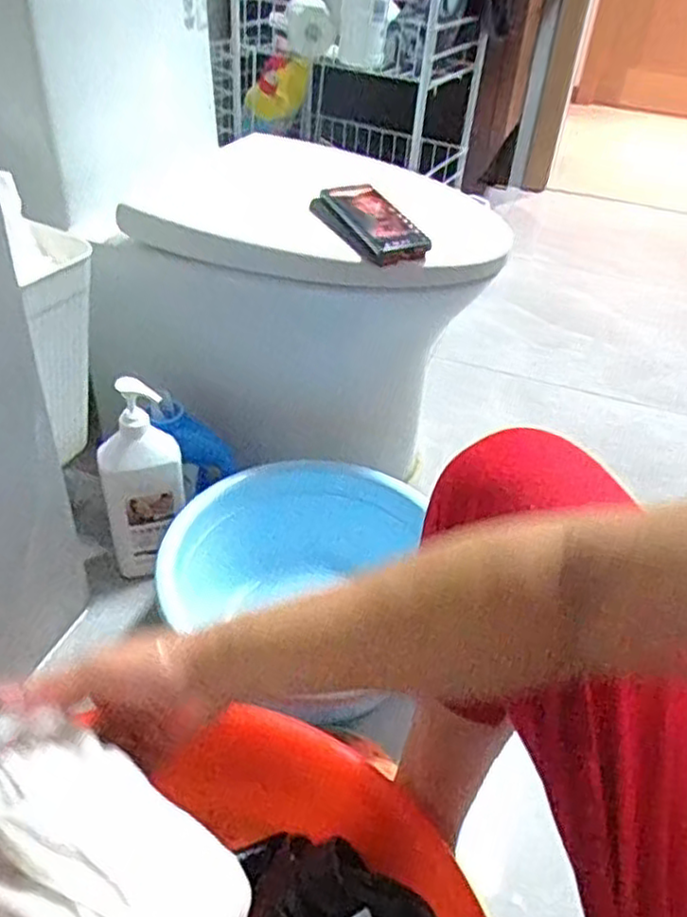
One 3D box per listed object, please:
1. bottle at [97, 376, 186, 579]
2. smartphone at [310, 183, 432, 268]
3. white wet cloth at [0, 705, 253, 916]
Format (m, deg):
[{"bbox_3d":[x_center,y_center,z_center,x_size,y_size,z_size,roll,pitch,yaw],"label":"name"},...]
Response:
[{"bbox_3d":[-0.253,0.032,0.905,0.098,0.274,0.055,-9,40,-17],"label":"bottle"},{"bbox_3d":[0.033,-0.287,0.864,0.081,0.020,0.156,-27,58,-21],"label":"smartphone"},{"bbox_3d":[-0.144,0.194,0.352,0.194,0.046,0.108,26,43,25],"label":"white wet cloth"}]

